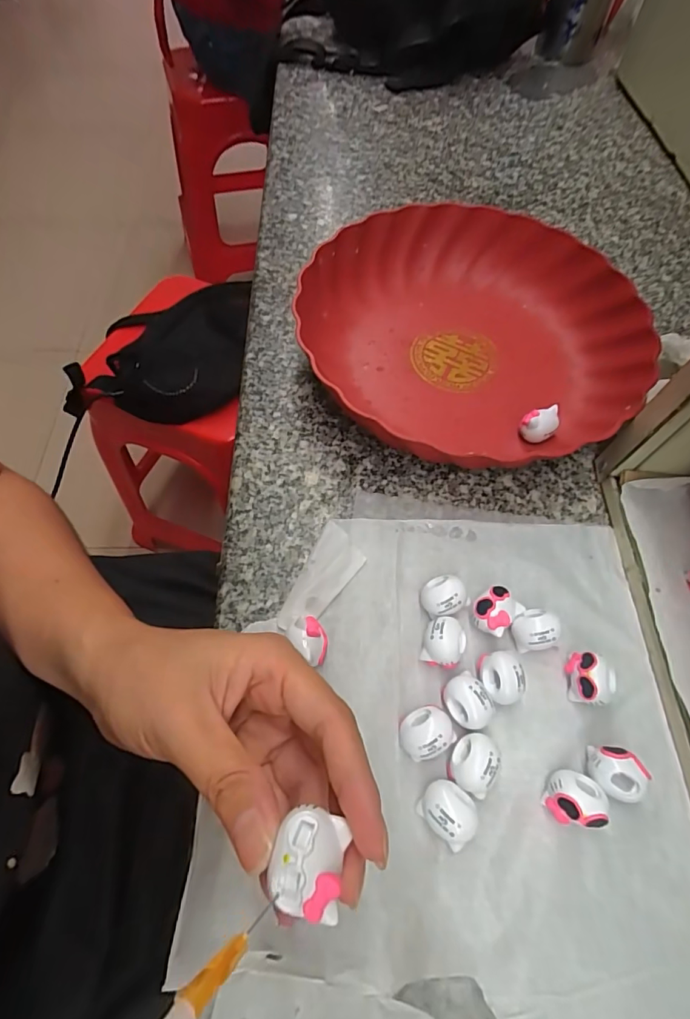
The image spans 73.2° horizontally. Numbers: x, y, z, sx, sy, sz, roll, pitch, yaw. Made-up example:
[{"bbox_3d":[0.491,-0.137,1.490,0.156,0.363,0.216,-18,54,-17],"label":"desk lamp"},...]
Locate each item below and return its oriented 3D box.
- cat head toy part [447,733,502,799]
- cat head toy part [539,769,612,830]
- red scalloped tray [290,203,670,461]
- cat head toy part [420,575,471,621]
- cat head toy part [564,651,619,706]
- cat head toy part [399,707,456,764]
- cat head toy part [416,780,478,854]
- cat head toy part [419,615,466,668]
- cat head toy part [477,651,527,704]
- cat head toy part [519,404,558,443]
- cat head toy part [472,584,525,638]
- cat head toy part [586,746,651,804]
[{"bbox_3d":[0.063,0.122,0.220,0.026,0.018,0.024,1,62,-2],"label":"cat head toy part"},{"bbox_3d":[0.107,0.134,0.215,0.023,0.018,0.022,1,62,-2],"label":"cat head toy part"},{"bbox_3d":[0.087,-0.133,0.345,0.239,0.047,0.232,-14,63,-10],"label":"red scalloped tray"},{"bbox_3d":[0.054,0.049,0.258,0.024,0.019,0.021,-28,67,-16],"label":"cat head toy part"},{"bbox_3d":[0.128,0.088,0.242,0.019,0.020,0.024,6,62,1],"label":"cat head toy part"},{"bbox_3d":[0.040,0.108,0.226,0.026,0.018,0.022,-28,67,-16],"label":"cat head toy part"},{"bbox_3d":[0.047,0.137,0.211,0.024,0.018,0.022,1,62,-2],"label":"cat head toy part"},{"bbox_3d":[0.052,0.071,0.247,0.022,0.017,0.025,21,63,9],"label":"cat head toy part"},{"bbox_3d":[0.079,0.087,0.240,0.021,0.020,0.024,4,62,0],"label":"cat head toy part"},{"bbox_3d":[0.133,-0.057,0.318,0.022,0.021,0.024,37,67,16],"label":"cat head toy part"},{"bbox_3d":[0.083,0.056,0.256,0.025,0.017,0.020,-39,70,-20],"label":"cat head toy part"},{"bbox_3d":[0.128,0.126,0.222,0.023,0.018,0.021,1,62,-2],"label":"cat head toy part"}]

